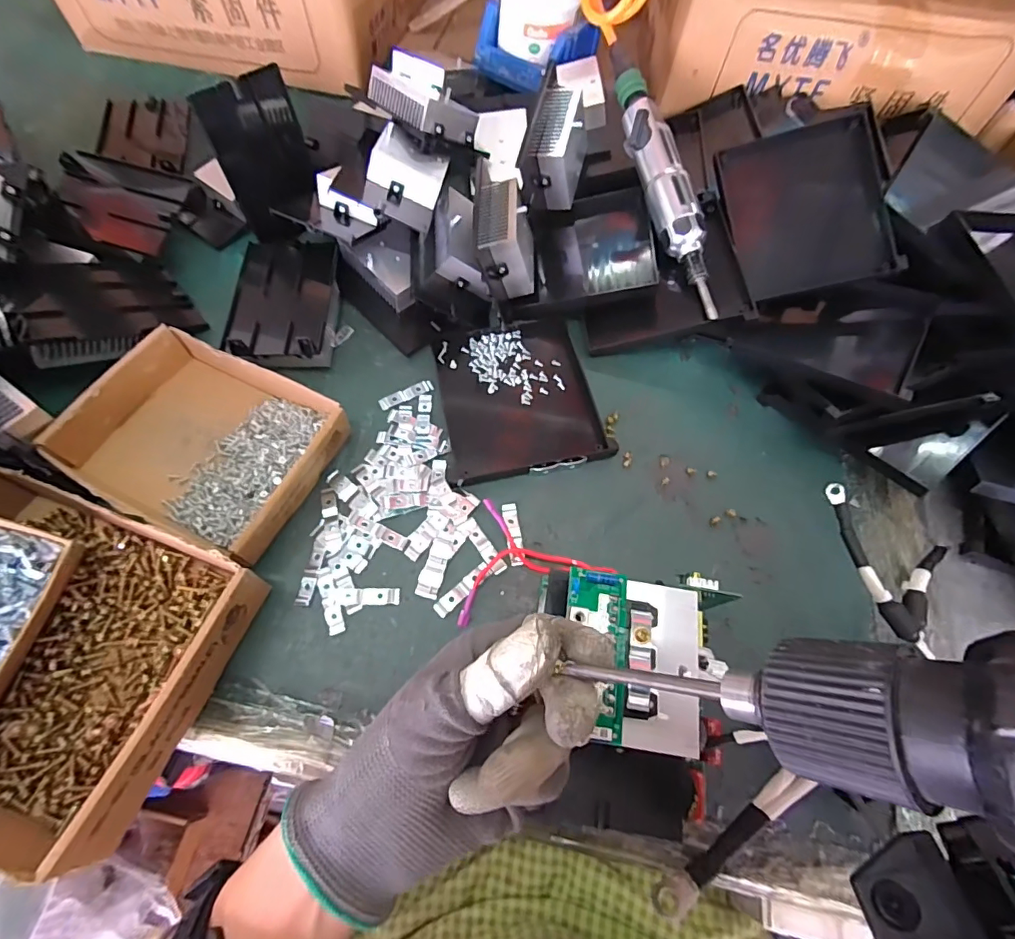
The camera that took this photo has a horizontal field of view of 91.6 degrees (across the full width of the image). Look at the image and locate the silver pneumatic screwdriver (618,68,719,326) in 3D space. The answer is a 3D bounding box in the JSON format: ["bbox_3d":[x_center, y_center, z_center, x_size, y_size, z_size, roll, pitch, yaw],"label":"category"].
[{"bbox_3d":[0.145,-0.256,0.449,0.035,0.031,0.245,-16,83,-10],"label":"silver pneumatic screwdriver"}]

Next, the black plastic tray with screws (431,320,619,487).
[{"bbox_3d":[0.008,-0.067,0.435,0.129,0.012,0.151,-9,67,-7],"label":"black plastic tray with screws"}]

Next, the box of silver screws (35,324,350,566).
[{"bbox_3d":[-0.233,-0.026,0.383,0.175,0.038,0.141,24,67,8],"label":"box of silver screws"}]

